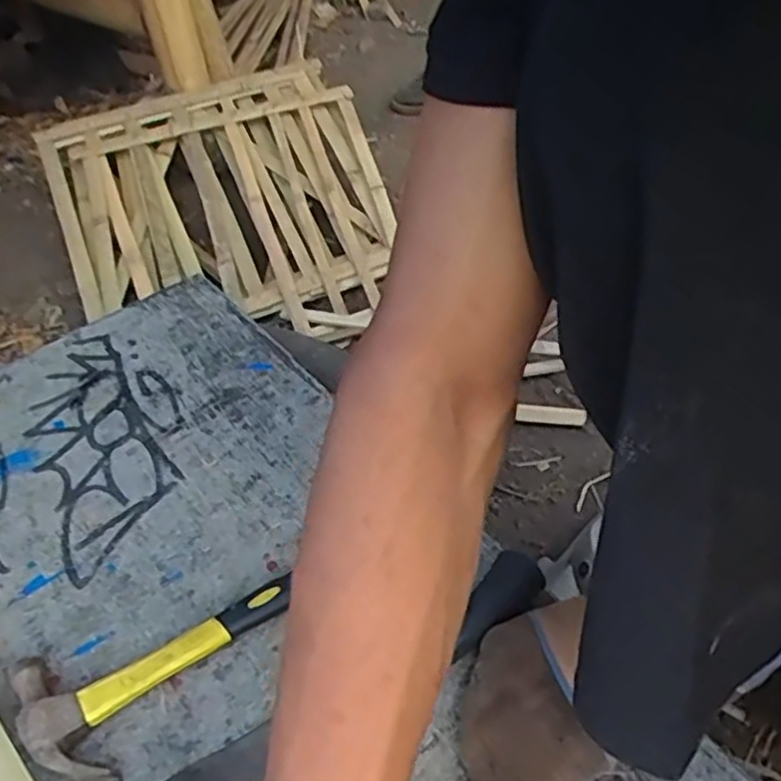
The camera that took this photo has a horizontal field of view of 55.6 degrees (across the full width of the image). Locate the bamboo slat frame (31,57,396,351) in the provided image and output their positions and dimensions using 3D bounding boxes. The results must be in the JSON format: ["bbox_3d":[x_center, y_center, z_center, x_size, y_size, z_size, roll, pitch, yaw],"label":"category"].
[{"bbox_3d":[-0.281,-0.329,1.270,0.539,0.161,0.668,-22,45,-15],"label":"bamboo slat frame"}]

